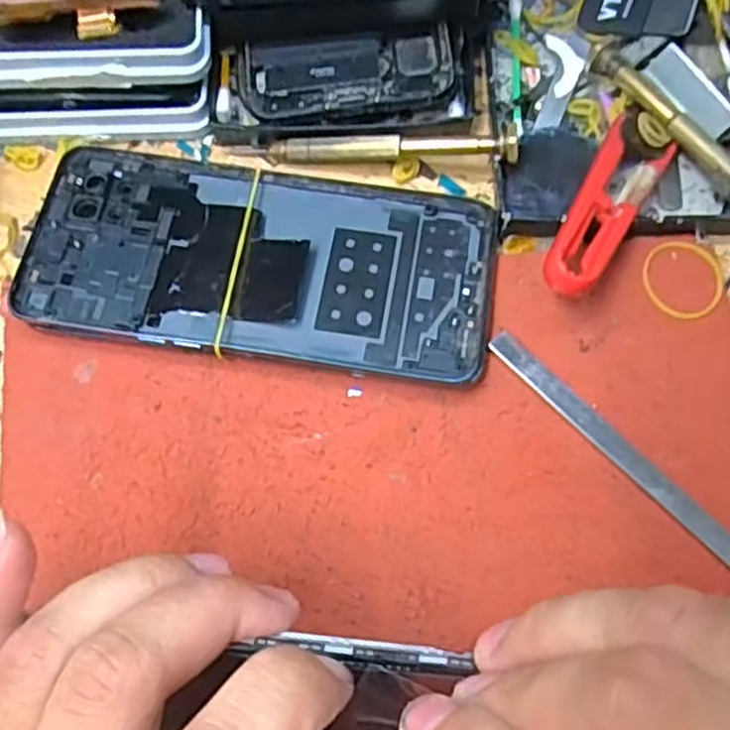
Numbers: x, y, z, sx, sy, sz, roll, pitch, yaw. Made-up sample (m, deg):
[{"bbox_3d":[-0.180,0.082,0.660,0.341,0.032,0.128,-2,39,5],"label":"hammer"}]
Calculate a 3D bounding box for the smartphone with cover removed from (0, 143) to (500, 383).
[{"bbox_3d":[-0.036,-0.036,0.272,0.161,0.013,0.071,9,73,3],"label":"smartphone with cover removed"}]

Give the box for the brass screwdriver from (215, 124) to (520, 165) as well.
[{"bbox_3d":[0.000,-0.079,0.285,0.112,0.014,0.010,3,72,14],"label":"brass screwdriver"}]

